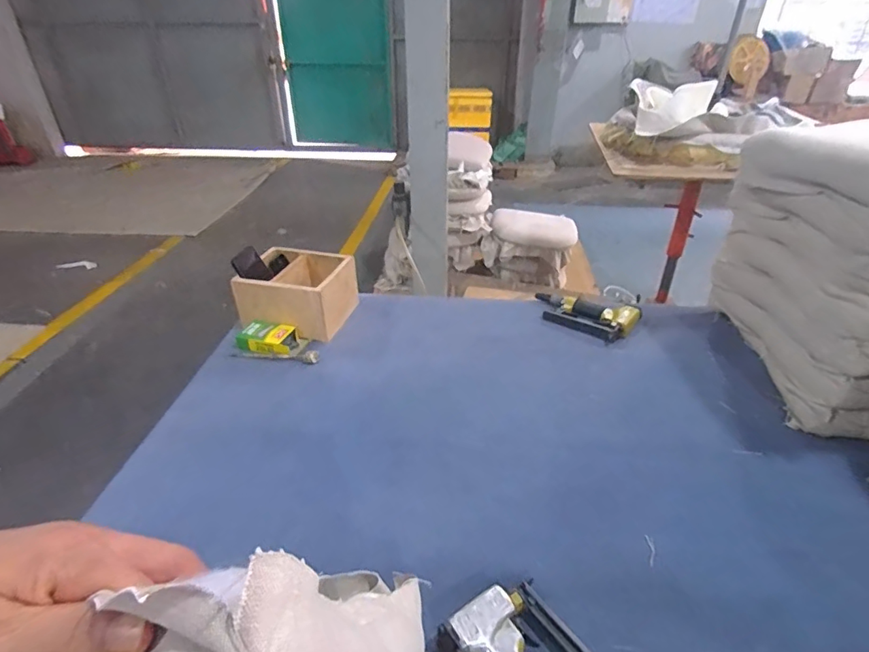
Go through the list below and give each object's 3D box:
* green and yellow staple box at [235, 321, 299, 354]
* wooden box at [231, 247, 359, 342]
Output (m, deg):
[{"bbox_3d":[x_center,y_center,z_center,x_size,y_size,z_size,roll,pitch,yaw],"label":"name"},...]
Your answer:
[{"bbox_3d":[-0.372,0.028,1.078,0.138,0.034,0.083,4,33,7],"label":"green and yellow staple box"},{"bbox_3d":[-0.319,-0.076,1.157,0.228,0.133,0.206,6,34,10],"label":"wooden box"}]

